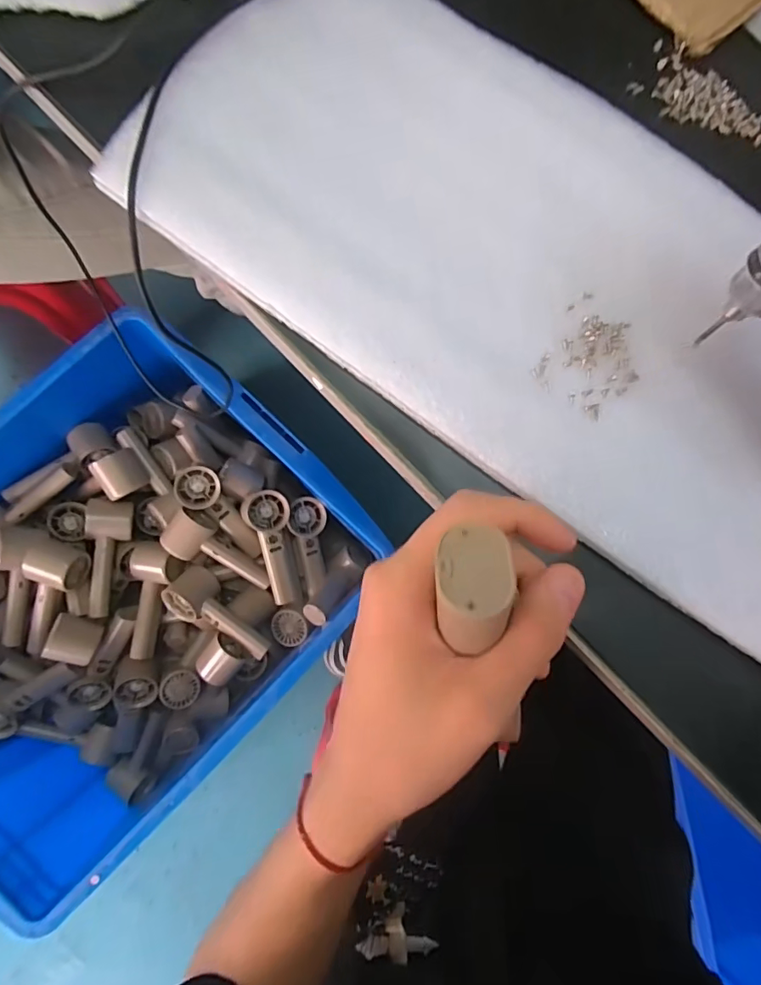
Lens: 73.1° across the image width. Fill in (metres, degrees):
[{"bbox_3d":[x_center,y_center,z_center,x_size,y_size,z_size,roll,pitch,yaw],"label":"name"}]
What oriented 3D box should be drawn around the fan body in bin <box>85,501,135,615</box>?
[{"bbox_3d":[-0.371,0.086,0.697,0.058,0.047,0.160,-6,83,-5],"label":"fan body in bin"}]

